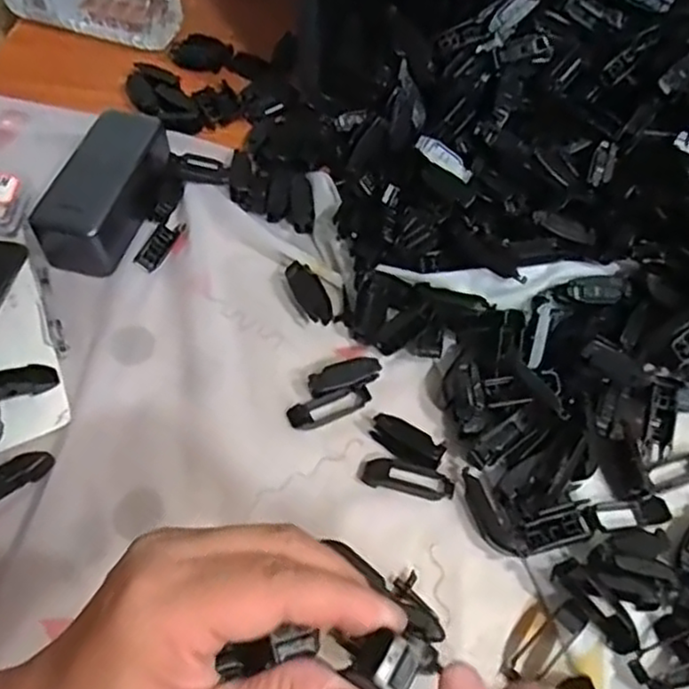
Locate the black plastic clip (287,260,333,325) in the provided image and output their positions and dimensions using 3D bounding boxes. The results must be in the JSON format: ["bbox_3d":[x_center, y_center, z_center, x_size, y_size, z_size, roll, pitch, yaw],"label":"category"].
[{"bbox_3d":[-0.024,-0.038,0.503,0.022,0.009,0.049,-31,86,-18],"label":"black plastic clip"}]

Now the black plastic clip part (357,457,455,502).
[{"bbox_3d":[0.039,0.084,0.435,0.060,0.009,0.019,12,58,7],"label":"black plastic clip part"}]

